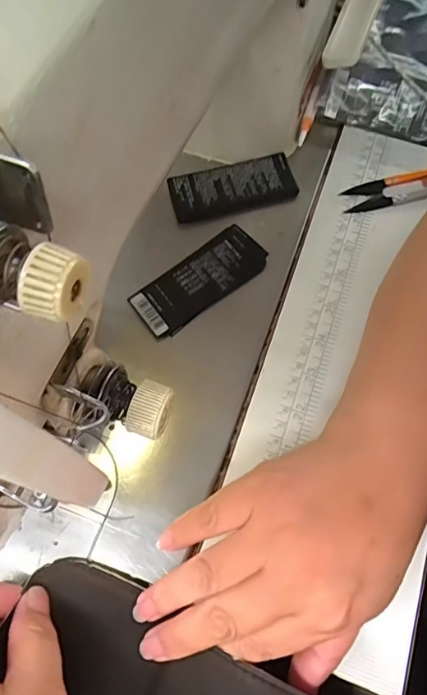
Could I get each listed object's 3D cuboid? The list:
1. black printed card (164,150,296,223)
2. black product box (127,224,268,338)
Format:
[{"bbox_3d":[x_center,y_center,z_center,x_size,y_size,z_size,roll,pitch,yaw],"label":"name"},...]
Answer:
[{"bbox_3d":[0.014,-0.118,0.355,0.088,0.011,0.042,-12,67,-4],"label":"black printed card"},{"bbox_3d":[-0.009,-0.047,0.330,0.095,0.005,0.040,-37,71,-14],"label":"black product box"}]

